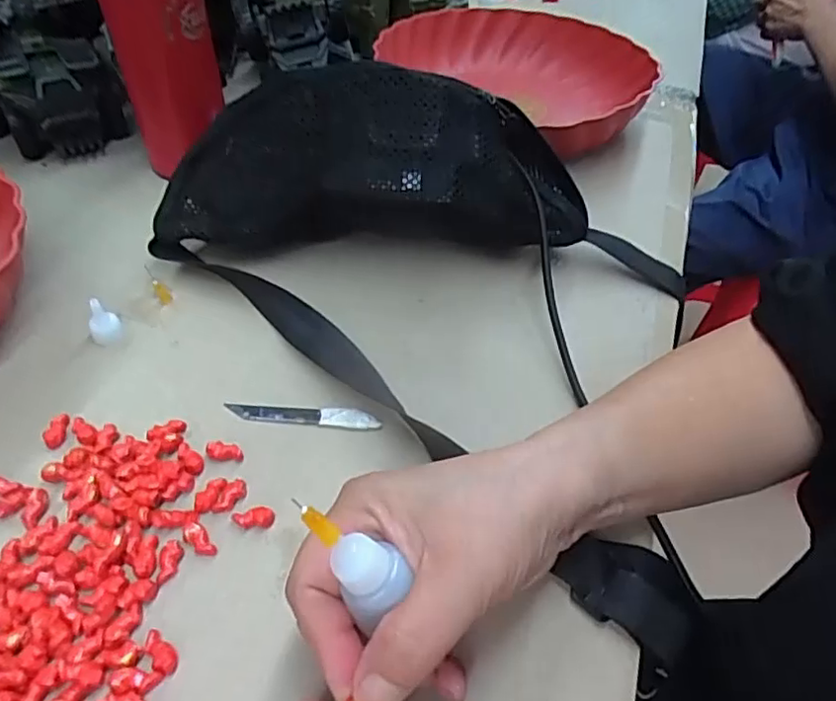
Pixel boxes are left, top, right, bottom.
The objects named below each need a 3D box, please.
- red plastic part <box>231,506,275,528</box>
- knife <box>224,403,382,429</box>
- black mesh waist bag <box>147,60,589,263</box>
[{"bbox_3d":[-0.076,0.077,0.283,0.019,0.007,0.008,-1,47,-6],"label":"red plastic part"},{"bbox_3d":[-0.061,0.033,0.325,0.081,0.007,0.011,7,47,1],"label":"knife"},{"bbox_3d":[-0.027,-0.102,0.381,0.266,0.113,0.063,1,47,-4],"label":"black mesh waist bag"}]

